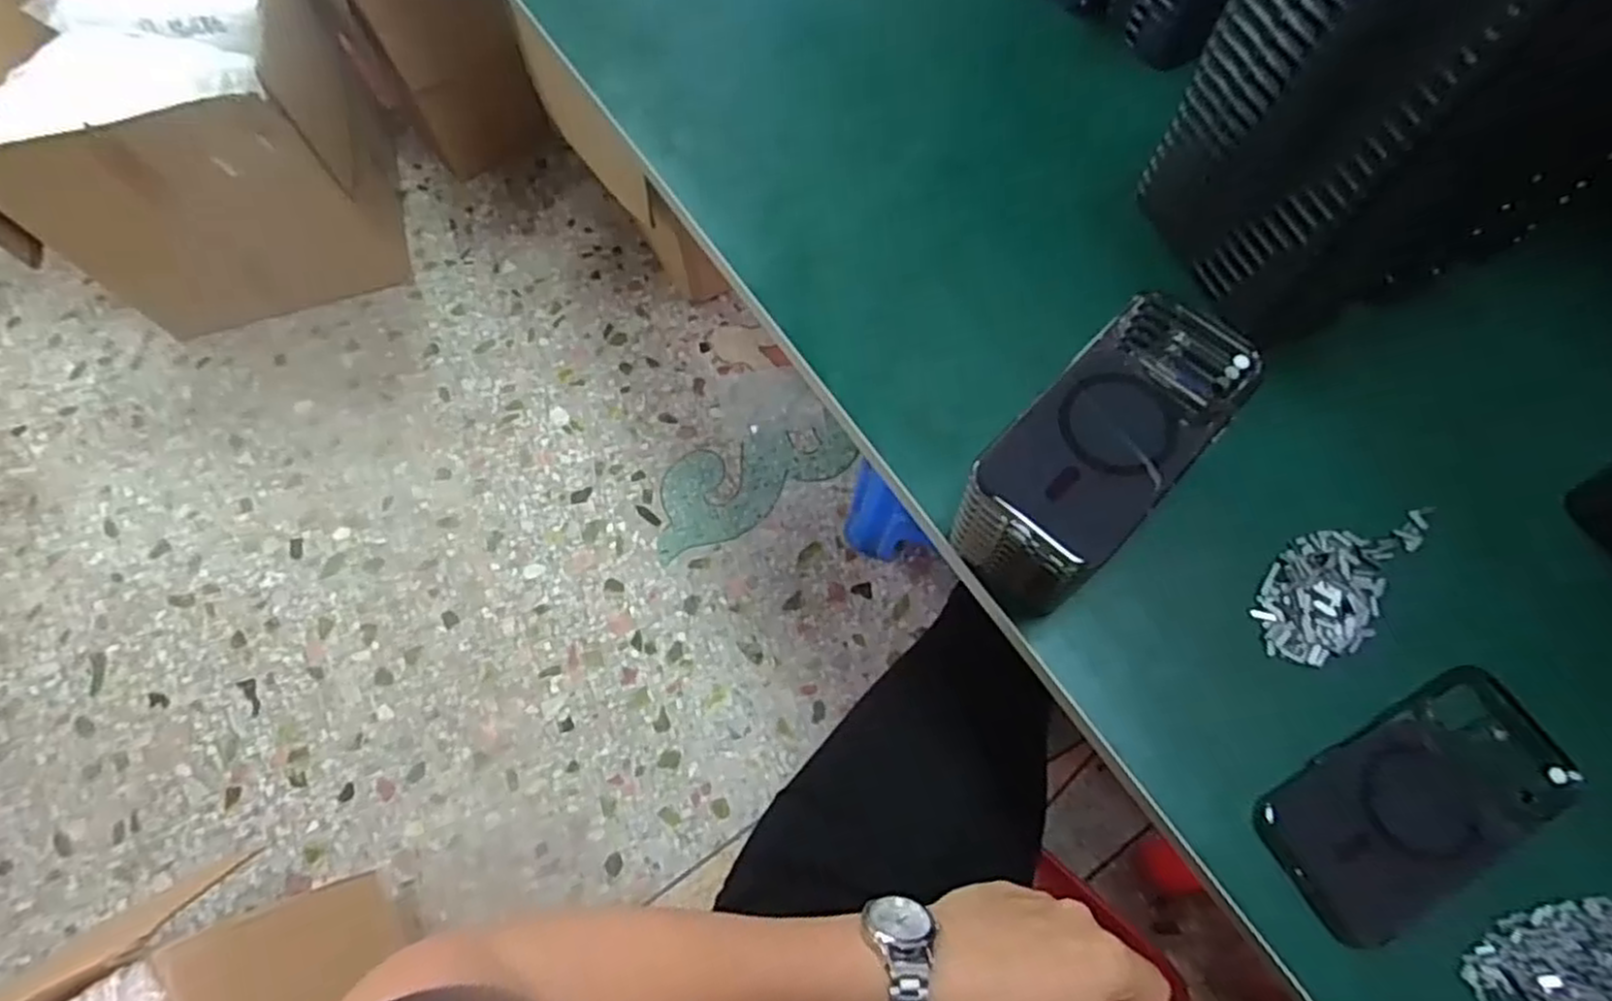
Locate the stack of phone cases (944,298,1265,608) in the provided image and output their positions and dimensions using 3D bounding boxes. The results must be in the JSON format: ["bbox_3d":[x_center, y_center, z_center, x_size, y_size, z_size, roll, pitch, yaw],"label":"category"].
[{"bbox_3d":[0.149,-0.024,0.406,0.085,0.093,0.163,39,74,17],"label":"stack of phone cases"}]

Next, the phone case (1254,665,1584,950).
[{"bbox_3d":[0.308,0.150,0.387,0.155,0.010,0.075,-29,71,-8],"label":"phone case"}]

